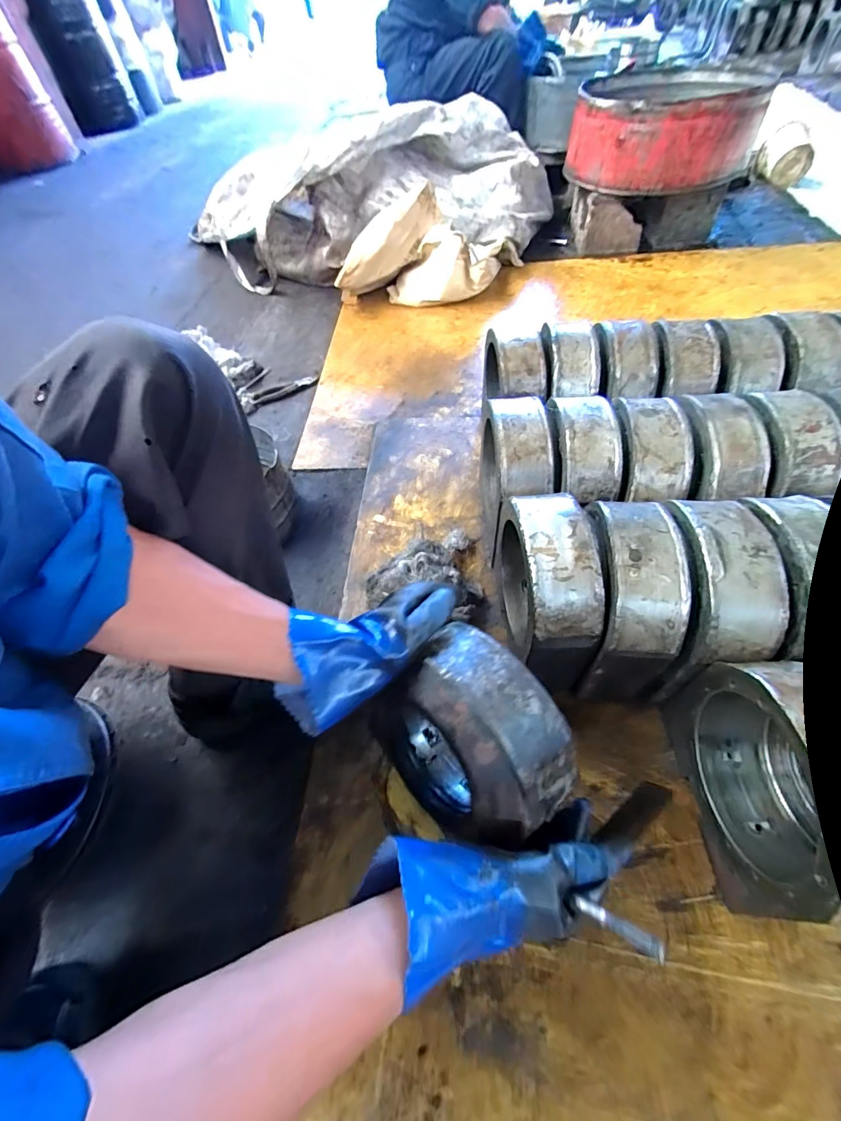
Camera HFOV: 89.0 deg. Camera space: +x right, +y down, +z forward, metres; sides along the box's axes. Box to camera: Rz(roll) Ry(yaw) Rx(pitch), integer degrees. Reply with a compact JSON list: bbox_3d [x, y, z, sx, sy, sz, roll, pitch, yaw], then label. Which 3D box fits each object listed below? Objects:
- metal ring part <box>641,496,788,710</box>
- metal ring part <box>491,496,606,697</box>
[{"bbox_3d":[0.361,0.046,0.557,0.096,0.198,0.201,1,54,6],"label":"metal ring part"},{"bbox_3d":[0.168,0.028,0.586,0.087,0.201,0.230,-5,53,2],"label":"metal ring part"}]

